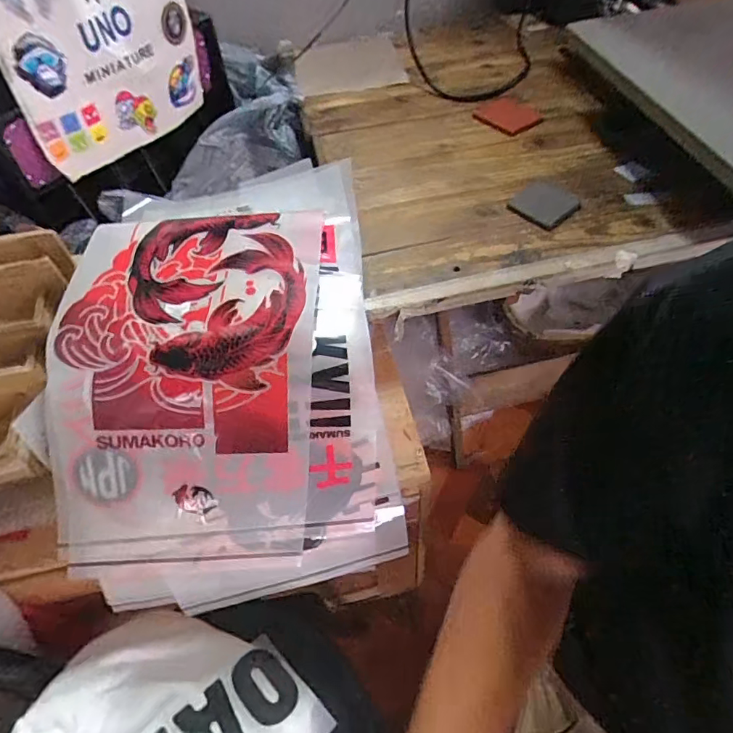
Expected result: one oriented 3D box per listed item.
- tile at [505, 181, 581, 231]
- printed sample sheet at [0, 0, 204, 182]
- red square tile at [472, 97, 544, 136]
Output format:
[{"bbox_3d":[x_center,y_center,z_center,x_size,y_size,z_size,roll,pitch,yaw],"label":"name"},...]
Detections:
[{"bbox_3d":[0.252,-0.231,0.704,0.088,0.010,0.082,-38,60,-24],"label":"tile"},{"bbox_3d":[-0.346,-0.430,0.668,0.040,0.259,0.275,30,57,21],"label":"printed sample sheet"},{"bbox_3d":[0.241,-0.425,0.837,0.106,0.009,0.101,-34,59,-22],"label":"red square tile"}]

